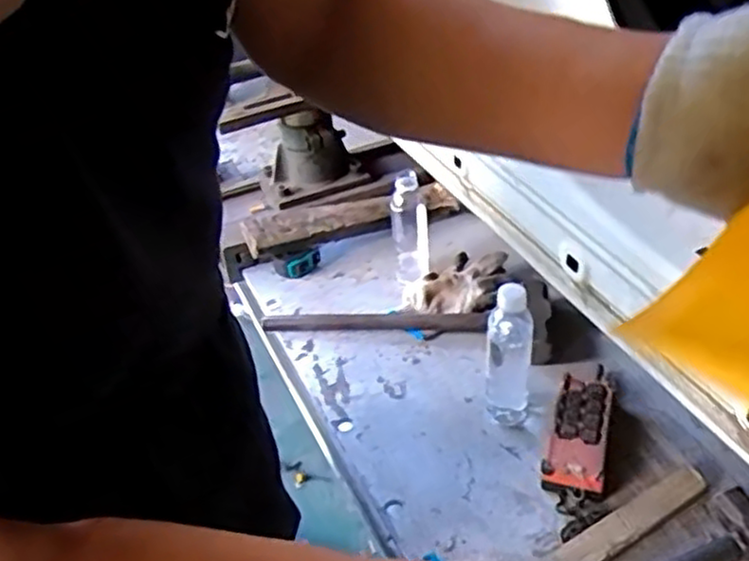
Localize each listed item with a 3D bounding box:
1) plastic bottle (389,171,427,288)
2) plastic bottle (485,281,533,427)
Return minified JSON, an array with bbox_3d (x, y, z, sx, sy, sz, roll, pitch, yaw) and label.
[{"bbox_3d":[0.057,-0.075,1.151,0.057,0.195,0.056,-6,38,1],"label":"plastic bottle"},{"bbox_3d":[0.169,0.093,0.914,0.056,0.208,0.052,0,39,8],"label":"plastic bottle"}]

